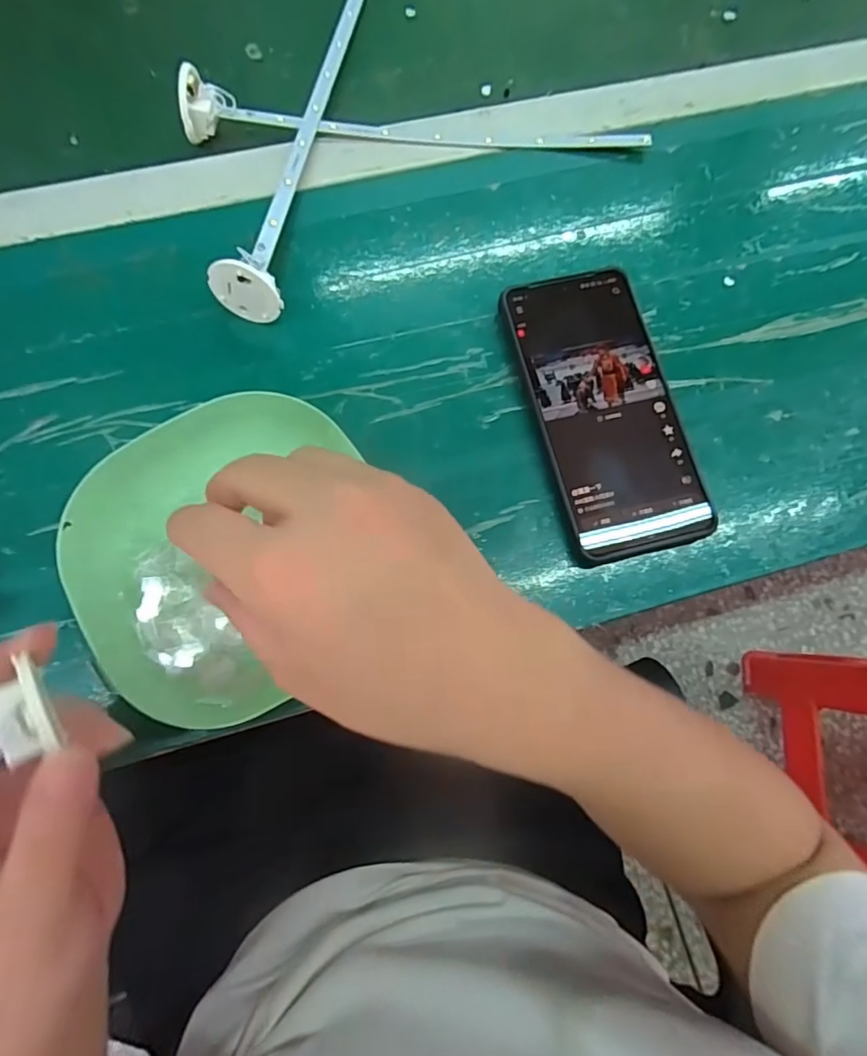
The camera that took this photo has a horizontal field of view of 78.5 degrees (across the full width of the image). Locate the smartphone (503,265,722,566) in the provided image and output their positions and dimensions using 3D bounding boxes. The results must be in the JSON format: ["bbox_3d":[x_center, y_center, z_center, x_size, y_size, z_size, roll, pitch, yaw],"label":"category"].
[{"bbox_3d":[0.092,-0.065,0.292,0.077,0.015,0.161,-13,74,-6],"label":"smartphone"}]

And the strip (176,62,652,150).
[{"bbox_3d":[-0.008,-0.261,0.334,0.289,0.028,0.030,0,73,-2],"label":"strip"}]

